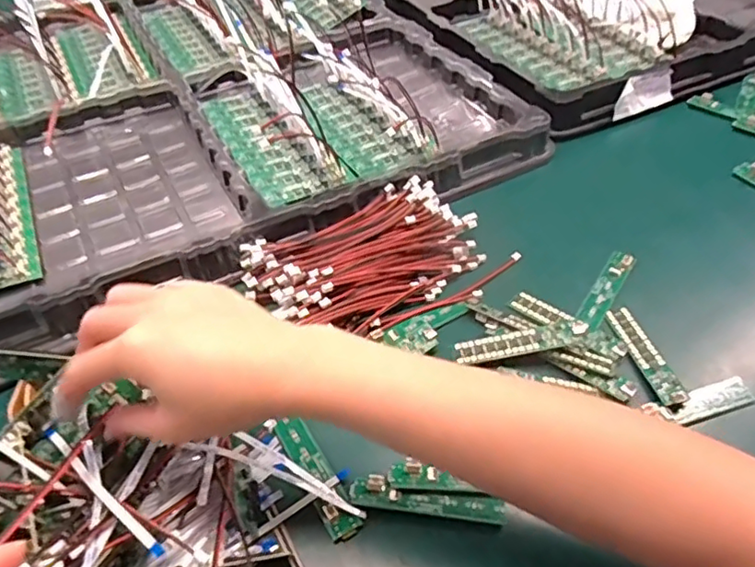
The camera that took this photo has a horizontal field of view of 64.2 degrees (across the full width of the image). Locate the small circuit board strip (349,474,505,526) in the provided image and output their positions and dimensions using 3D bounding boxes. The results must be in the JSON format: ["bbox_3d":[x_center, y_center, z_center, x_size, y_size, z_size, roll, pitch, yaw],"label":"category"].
[{"bbox_3d":[0.027,0.120,0.331,0.084,0.005,0.016,7,47,7],"label":"small circuit board strip"}]

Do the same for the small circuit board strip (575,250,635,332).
[{"bbox_3d":[0.165,0.007,0.441,0.020,0.008,0.087,15,53,38],"label":"small circuit board strip"}]

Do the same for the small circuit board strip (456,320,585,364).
[{"bbox_3d":[0.095,0.038,0.401,0.084,0.006,0.020,-12,46,10],"label":"small circuit board strip"}]

